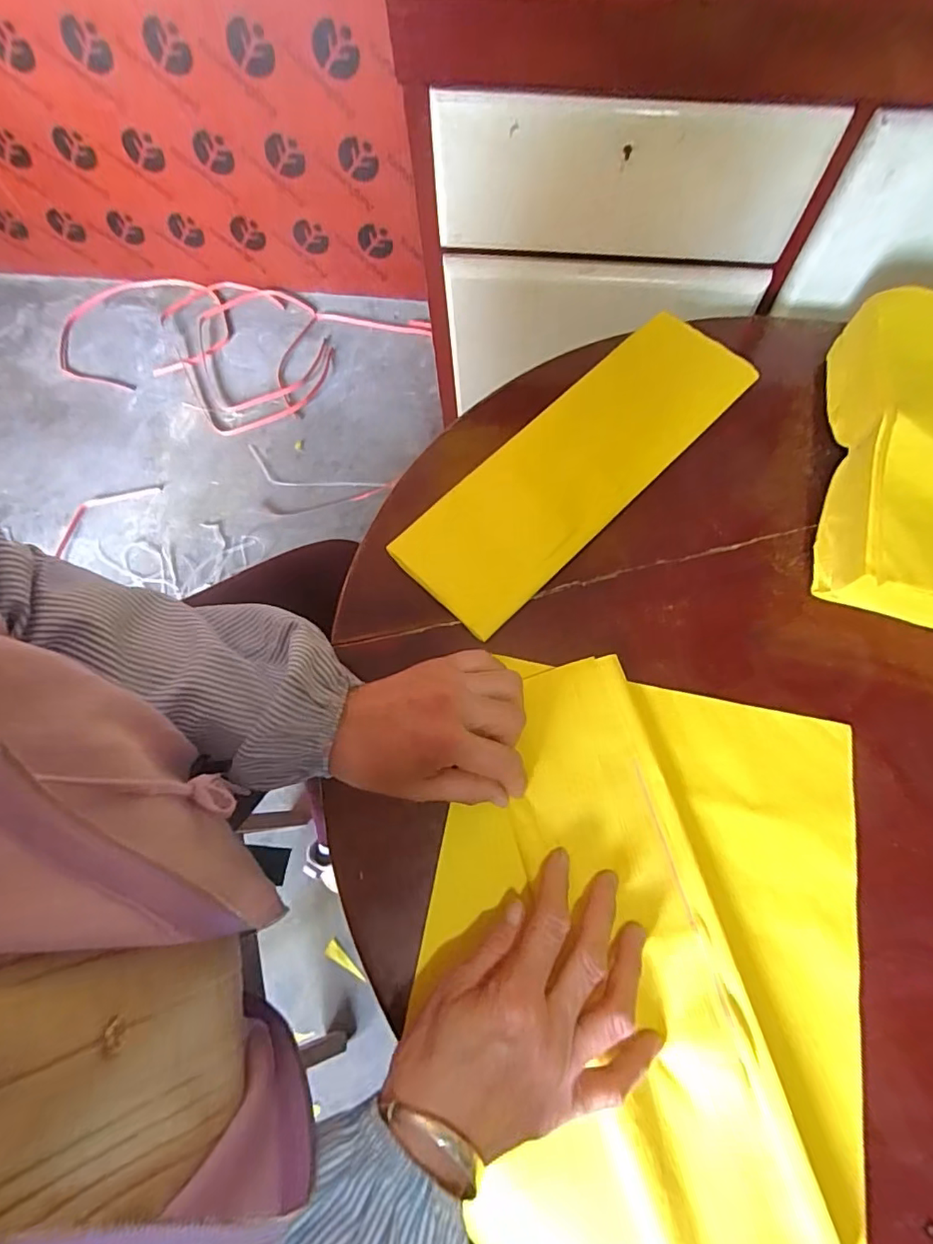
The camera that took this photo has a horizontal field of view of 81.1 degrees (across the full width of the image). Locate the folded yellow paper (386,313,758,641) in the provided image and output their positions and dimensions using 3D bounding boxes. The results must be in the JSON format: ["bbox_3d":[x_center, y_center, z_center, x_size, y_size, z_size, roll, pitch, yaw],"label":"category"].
[{"bbox_3d":[0.097,-0.137,0.457,0.341,0.014,0.107,-43,75,-14],"label":"folded yellow paper"}]

